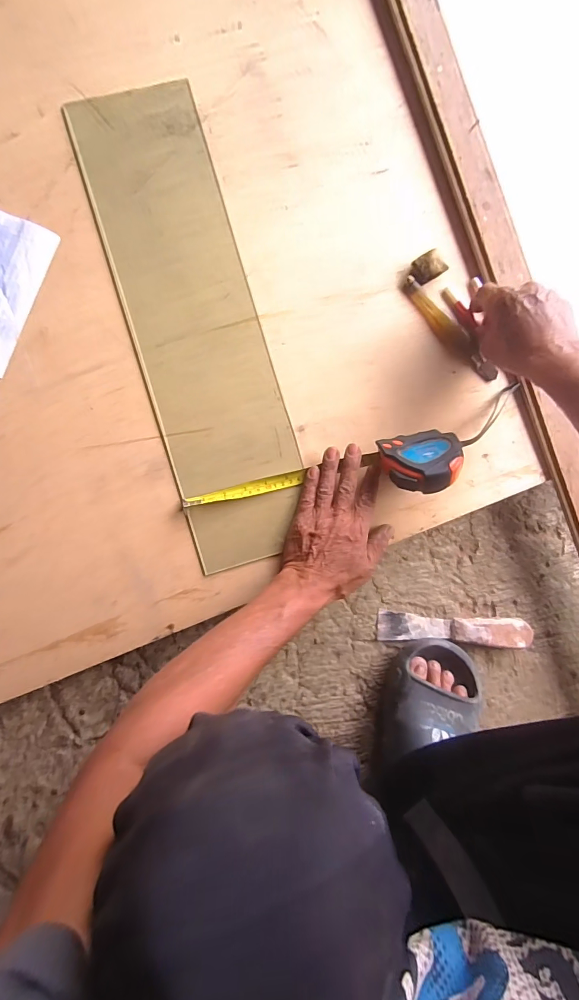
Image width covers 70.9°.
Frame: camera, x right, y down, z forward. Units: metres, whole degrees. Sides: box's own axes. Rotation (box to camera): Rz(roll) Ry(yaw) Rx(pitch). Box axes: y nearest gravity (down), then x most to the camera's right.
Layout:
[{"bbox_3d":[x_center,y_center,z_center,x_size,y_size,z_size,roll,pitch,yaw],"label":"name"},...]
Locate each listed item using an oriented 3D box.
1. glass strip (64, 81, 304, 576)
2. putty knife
[{"bbox_3d":[-0.106,-0.200,0.475,0.147,0.008,0.549,-15,91,-6],"label":"glass strip"},{"bbox_3d":[0.220,0.173,0.538,0.201,0.031,0.039,4,89,-5],"label":"putty knife"}]

